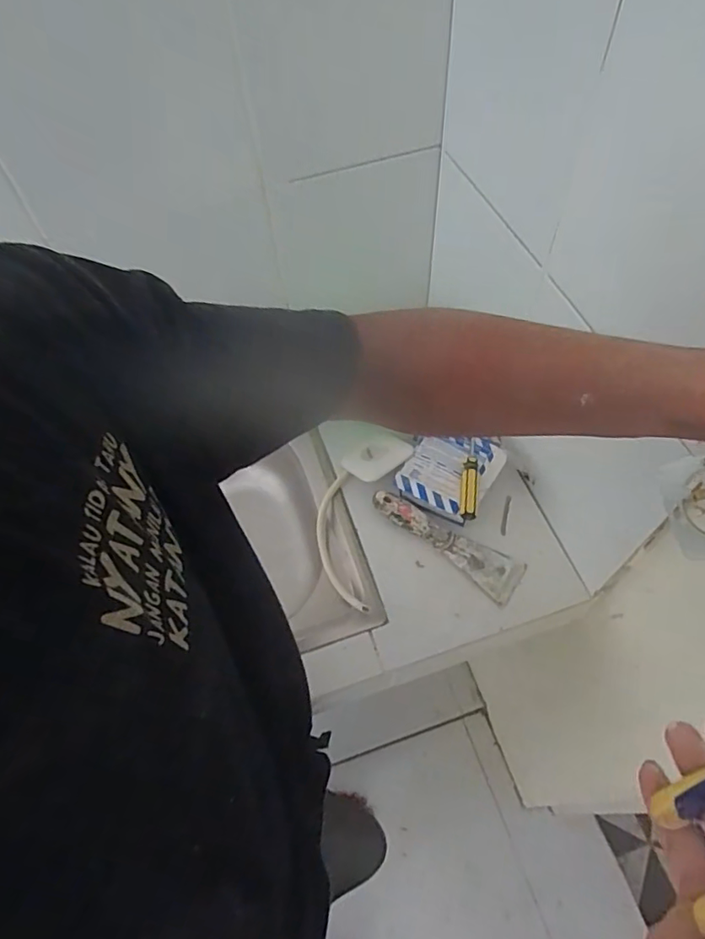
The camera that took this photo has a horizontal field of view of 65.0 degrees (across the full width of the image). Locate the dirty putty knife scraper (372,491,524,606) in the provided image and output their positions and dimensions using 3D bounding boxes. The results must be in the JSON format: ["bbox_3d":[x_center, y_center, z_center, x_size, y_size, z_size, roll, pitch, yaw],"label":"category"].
[{"bbox_3d":[0.110,0.085,0.669,0.193,0.030,0.055,28,64,20],"label":"dirty putty knife scraper"}]

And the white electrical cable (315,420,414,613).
[{"bbox_3d":[0.008,0.039,0.700,0.096,0.035,0.219,13,59,12],"label":"white electrical cable"}]

